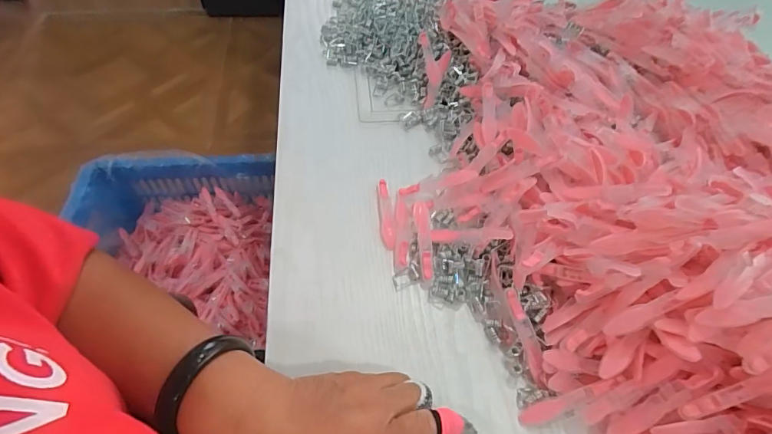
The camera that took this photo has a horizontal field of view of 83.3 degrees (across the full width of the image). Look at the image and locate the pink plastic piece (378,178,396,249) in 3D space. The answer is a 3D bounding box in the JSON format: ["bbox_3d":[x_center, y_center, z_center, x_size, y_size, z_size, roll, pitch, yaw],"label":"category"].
[{"bbox_3d":[0.001,-0.003,0.421,0.015,0.004,0.077,-2,56,-3],"label":"pink plastic piece"}]

